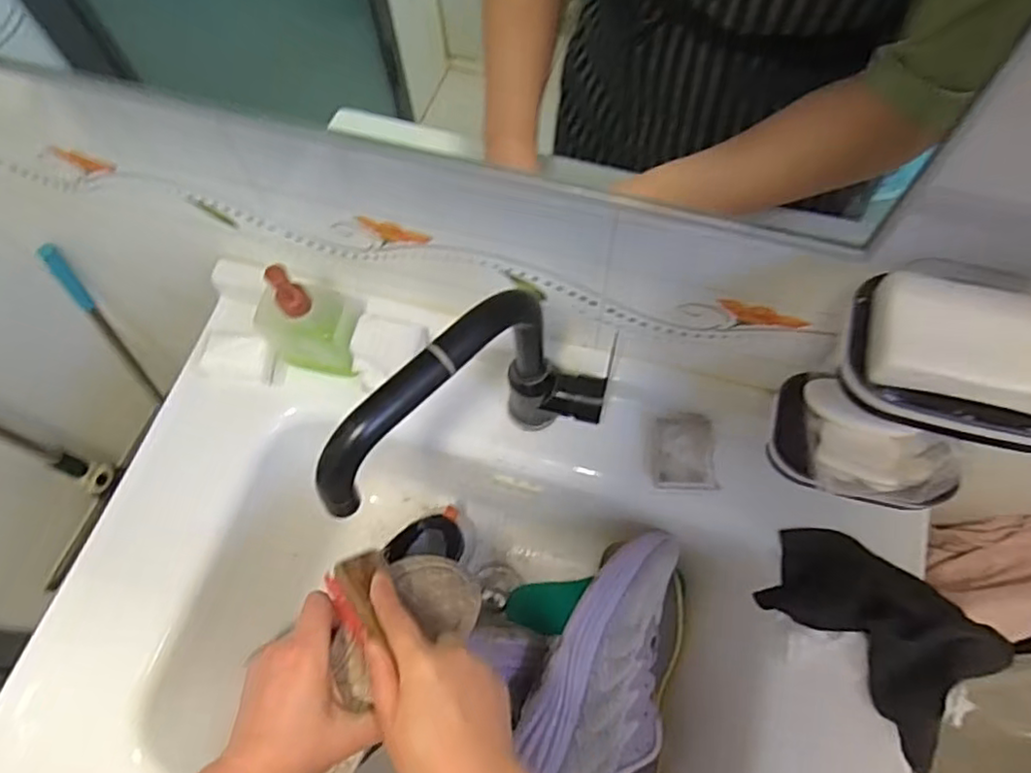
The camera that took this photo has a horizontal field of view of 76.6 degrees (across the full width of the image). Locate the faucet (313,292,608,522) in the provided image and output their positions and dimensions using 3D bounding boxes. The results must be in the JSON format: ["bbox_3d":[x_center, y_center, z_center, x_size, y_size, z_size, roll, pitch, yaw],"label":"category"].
[{"bbox_3d":[-0.023,0.017,0.469,0.241,0.199,0.061,-32,68,-12],"label":"faucet"}]

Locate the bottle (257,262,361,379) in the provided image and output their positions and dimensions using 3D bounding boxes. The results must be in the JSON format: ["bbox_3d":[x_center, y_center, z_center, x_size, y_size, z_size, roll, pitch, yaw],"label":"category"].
[{"bbox_3d":[-0.189,-0.065,0.589,0.081,0.134,0.065,8,66,6],"label":"bottle"}]

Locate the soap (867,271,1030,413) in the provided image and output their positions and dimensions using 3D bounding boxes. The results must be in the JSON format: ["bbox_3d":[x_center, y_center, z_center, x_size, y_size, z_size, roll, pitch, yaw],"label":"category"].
[{"bbox_3d":[0.251,-0.021,0.348,0.107,0.022,0.062,15,67,9],"label":"soap"}]

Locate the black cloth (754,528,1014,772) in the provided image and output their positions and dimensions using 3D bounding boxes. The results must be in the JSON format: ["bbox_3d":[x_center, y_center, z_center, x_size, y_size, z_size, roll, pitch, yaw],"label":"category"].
[{"bbox_3d":[0.283,0.181,0.505,0.110,0.063,0.173,-40,70,-15],"label":"black cloth"}]

